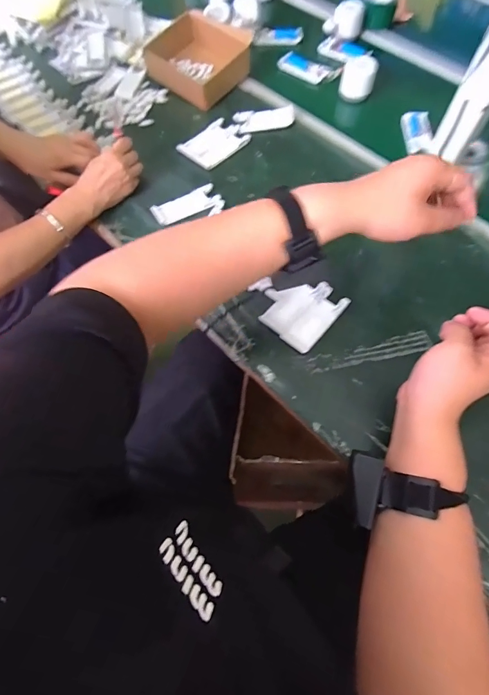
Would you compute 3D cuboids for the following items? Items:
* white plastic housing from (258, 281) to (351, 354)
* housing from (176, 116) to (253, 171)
[{"bbox_3d":[0.078,-0.054,0.514,0.097,0.011,0.110,38,71,17],"label":"white plastic housing"},{"bbox_3d":[-0.053,-0.369,0.661,0.077,0.009,0.114,39,71,17],"label":"housing"}]

